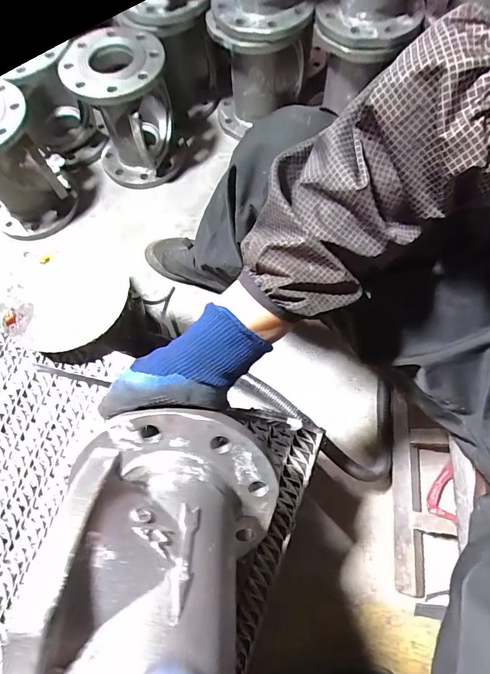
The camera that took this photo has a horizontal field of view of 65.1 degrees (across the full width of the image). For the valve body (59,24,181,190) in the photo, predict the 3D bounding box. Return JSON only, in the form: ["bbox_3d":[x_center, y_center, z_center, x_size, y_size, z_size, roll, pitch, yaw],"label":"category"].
[{"bbox_3d":[-0.237,-0.461,0.798,0.189,0.286,0.183,-21,68,-6],"label":"valve body"}]

